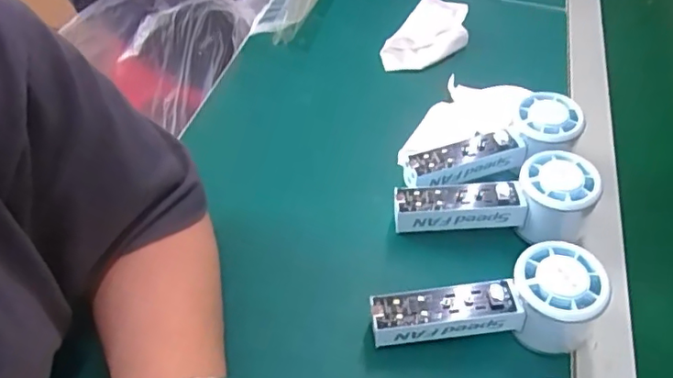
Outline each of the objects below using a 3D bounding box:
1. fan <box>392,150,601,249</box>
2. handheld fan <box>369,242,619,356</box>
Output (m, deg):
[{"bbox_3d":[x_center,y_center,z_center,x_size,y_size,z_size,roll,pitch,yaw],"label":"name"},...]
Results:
[{"bbox_3d":[0.134,0.009,0.443,0.141,0.071,0.051,6,49,3],"label":"fan"},{"bbox_3d":[0.099,0.076,0.380,0.150,0.068,0.056,3,49,0],"label":"handheld fan"}]

